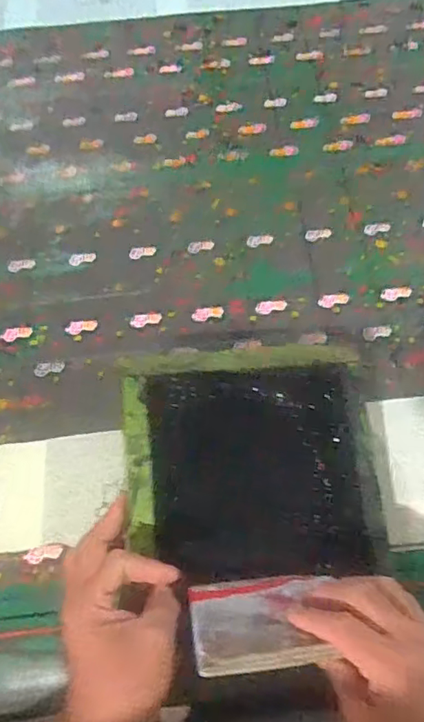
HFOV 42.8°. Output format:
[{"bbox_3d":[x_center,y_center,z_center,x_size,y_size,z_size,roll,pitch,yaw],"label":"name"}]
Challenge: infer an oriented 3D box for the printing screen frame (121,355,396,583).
[{"bbox_3d":[0.038,0.094,0.495,0.225,0.039,0.204,-3,83,-7],"label":"printing screen frame"}]

